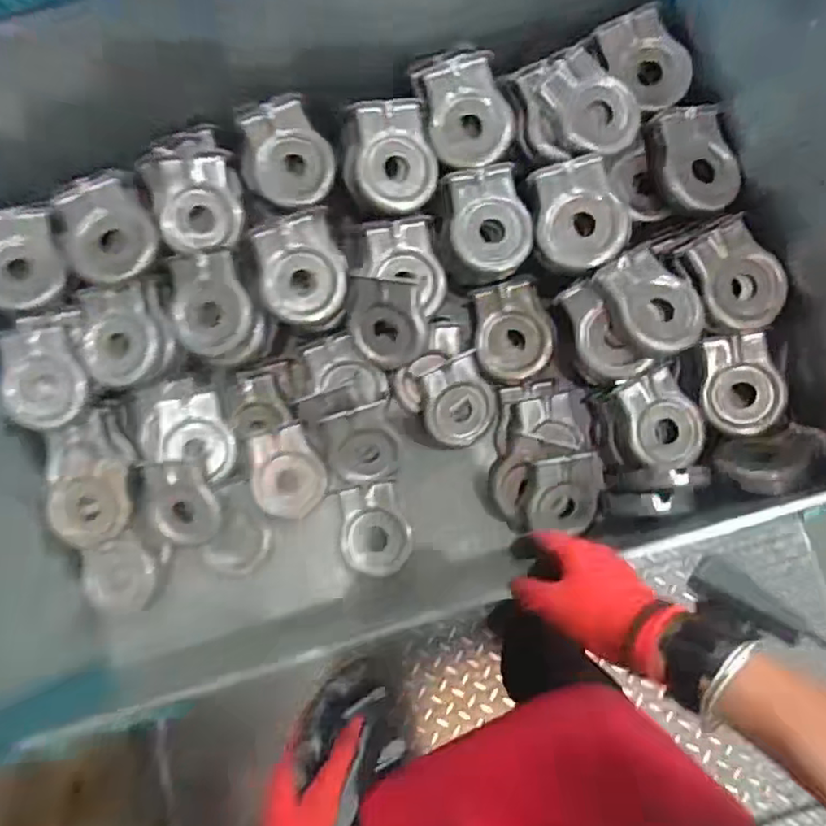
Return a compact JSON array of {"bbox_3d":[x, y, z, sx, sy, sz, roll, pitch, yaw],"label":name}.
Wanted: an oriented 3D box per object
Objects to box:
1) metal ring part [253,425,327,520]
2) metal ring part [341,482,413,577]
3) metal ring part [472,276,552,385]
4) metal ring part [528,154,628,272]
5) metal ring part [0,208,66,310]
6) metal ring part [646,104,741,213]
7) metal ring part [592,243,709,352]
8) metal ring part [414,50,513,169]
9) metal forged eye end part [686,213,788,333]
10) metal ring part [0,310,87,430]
[{"bbox_3d":[-0.160,0.079,0.804,0.088,0.022,0.113,-14,102,-10],"label":"metal ring part"},{"bbox_3d":[-0.048,0.149,0.802,0.084,0.033,0.111,-13,83,-1],"label":"metal ring part"},{"bbox_3d":[0.126,-0.105,0.799,0.091,0.049,0.123,-2,83,1],"label":"metal ring part"},{"bbox_3d":[0.187,-0.227,0.712,0.101,0.027,0.129,-22,84,14],"label":"metal ring part"},{"bbox_3d":[-0.471,-0.185,0.747,0.093,0.027,0.123,-5,91,-23],"label":"metal ring part"},{"bbox_3d":[0.332,-0.294,0.740,0.088,0.045,0.122,-9,82,0],"label":"metal ring part"},{"bbox_3d":[0.273,-0.129,0.712,0.094,0.048,0.124,-30,83,-3],"label":"metal ring part"},{"bbox_3d":[0.065,-0.355,0.734,0.100,0.053,0.129,-15,103,-3],"label":"metal ring part"},{"bbox_3d":[0.369,-0.153,0.712,0.090,0.027,0.120,-25,93,7],"label":"metal forged eye end part"},{"bbox_3d":[-0.445,-0.051,0.739,0.090,0.032,0.137,-12,82,0],"label":"metal ring part"}]

